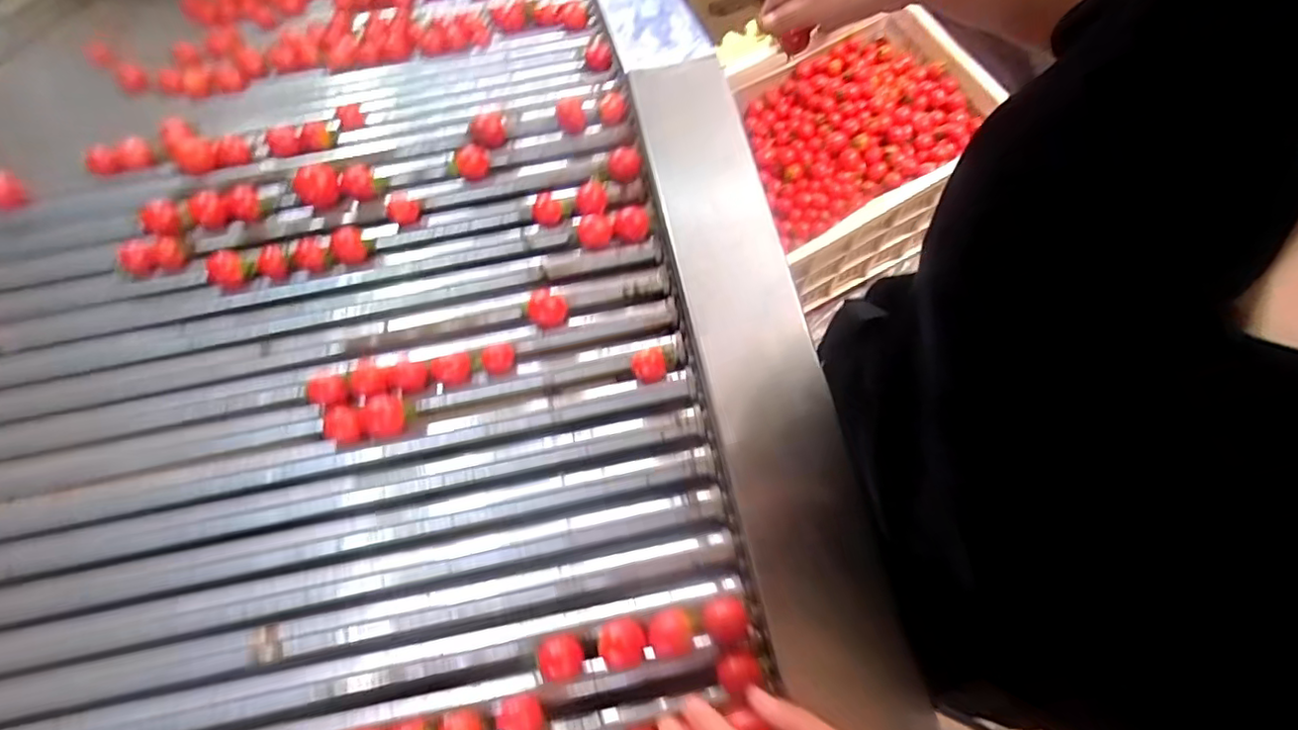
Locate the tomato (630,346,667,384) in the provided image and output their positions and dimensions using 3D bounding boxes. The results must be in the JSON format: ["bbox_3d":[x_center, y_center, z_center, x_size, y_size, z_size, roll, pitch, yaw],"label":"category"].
[{"bbox_3d":[-0.001,-0.003,0.474,0.027,0.023,0.030,-3,68,0],"label":"tomato"}]

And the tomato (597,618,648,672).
[{"bbox_3d":[-0.019,0.187,0.406,0.032,0.023,0.032,0,68,1],"label":"tomato"}]

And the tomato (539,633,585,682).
[{"bbox_3d":[-0.058,0.194,0.403,0.028,0.024,0.026,0,68,1],"label":"tomato"}]

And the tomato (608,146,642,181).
[{"bbox_3d":[-0.021,-0.180,0.538,0.029,0.025,0.025,0,68,1],"label":"tomato"}]

